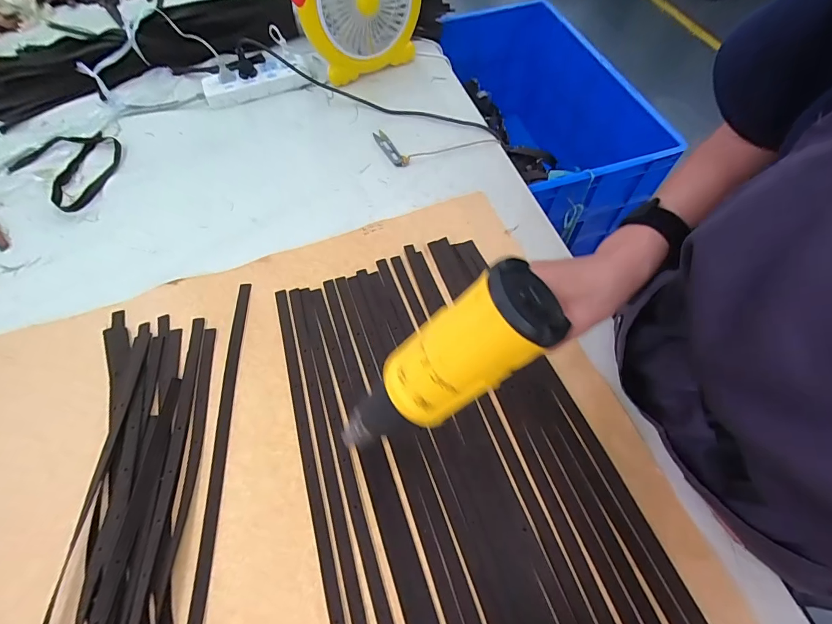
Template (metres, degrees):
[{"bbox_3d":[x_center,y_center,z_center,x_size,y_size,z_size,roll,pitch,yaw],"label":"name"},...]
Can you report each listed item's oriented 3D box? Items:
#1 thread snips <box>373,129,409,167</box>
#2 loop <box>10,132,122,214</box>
[{"bbox_3d":[-0.048,-0.296,0.705,0.028,0.006,0.108,-28,65,-12],"label":"thread snips"},{"bbox_3d":[-0.601,-0.264,0.693,0.187,0.010,0.153,32,68,17],"label":"loop"}]

